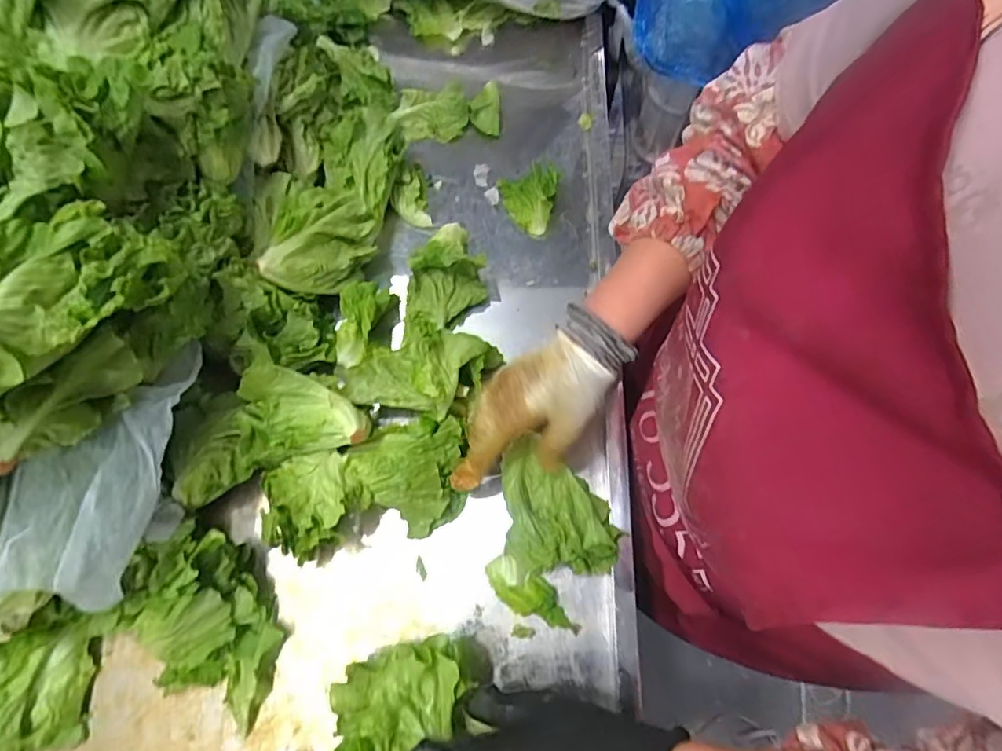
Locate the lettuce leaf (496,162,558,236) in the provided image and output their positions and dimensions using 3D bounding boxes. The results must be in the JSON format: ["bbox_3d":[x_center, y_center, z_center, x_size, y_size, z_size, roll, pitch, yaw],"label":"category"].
[{"bbox_3d":[0.027,-0.193,0.582,0.060,0.034,0.078,6,72,3],"label":"lettuce leaf"}]

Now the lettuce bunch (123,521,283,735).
[{"bbox_3d":[-0.240,0.199,0.428,0.107,0.074,0.161,-18,72,-5],"label":"lettuce bunch"}]

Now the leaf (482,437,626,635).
[{"bbox_3d":[0.035,0.133,0.452,0.116,0.051,0.117,31,75,10],"label":"leaf"}]

